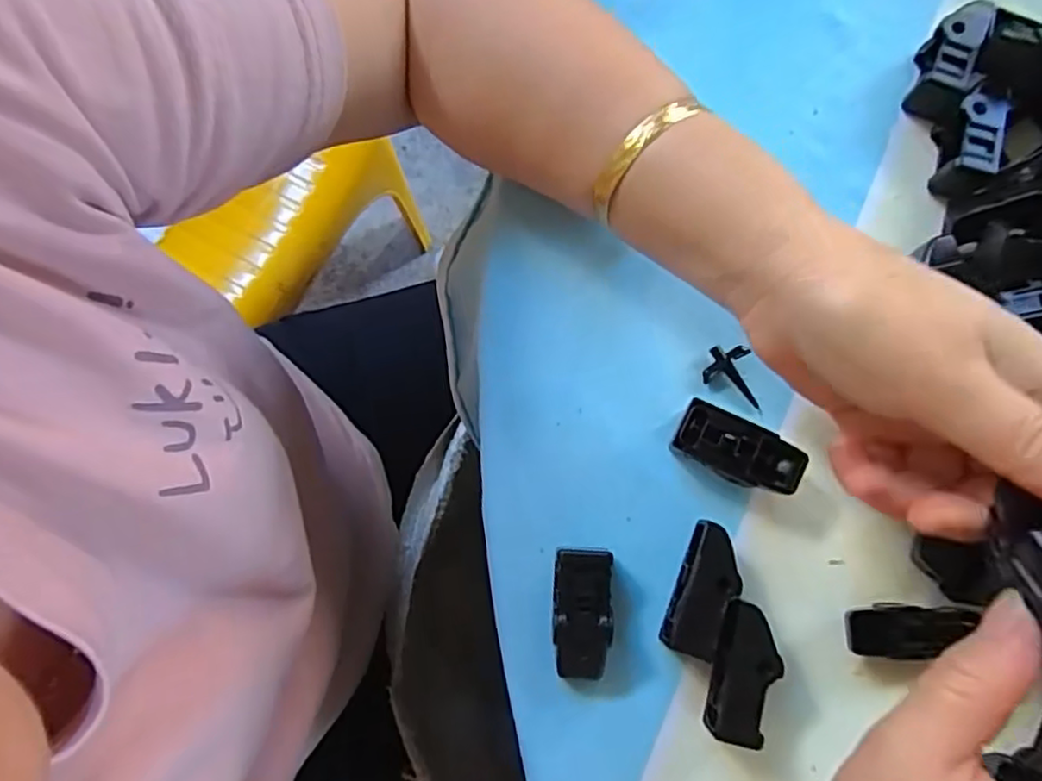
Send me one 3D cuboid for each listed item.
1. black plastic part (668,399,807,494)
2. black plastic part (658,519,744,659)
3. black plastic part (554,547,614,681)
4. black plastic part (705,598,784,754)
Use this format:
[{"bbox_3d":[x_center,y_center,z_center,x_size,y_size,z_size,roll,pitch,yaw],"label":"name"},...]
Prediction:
[{"bbox_3d":[0.085,0.024,0.267,0.049,0.018,0.024,27,81,6],"label":"black plastic part"},{"bbox_3d":[0.069,0.076,0.256,0.020,0.021,0.047,21,81,5],"label":"black plastic part"},{"bbox_3d":[0.023,0.086,0.256,0.022,0.013,0.048,1,79,1],"label":"black plastic part"},{"bbox_3d":[0.081,0.104,0.250,0.022,0.020,0.048,10,80,3],"label":"black plastic part"}]

